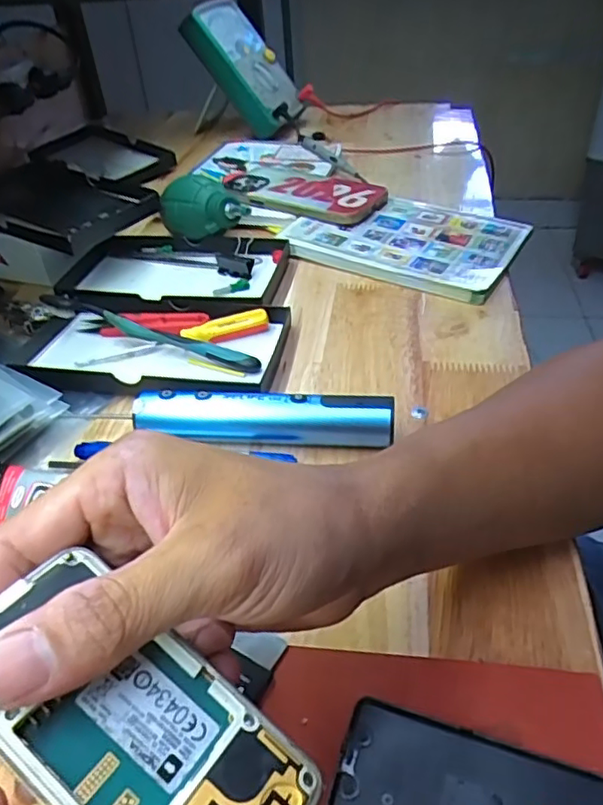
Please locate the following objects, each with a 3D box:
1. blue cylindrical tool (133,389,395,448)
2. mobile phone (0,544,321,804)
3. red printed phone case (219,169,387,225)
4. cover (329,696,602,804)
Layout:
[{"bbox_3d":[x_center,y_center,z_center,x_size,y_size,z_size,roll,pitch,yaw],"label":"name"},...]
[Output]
[{"bbox_3d":[-0.023,0.009,0.355,0.149,0.028,0.021,3,41,6],"label":"blue cylindrical tool"},{"bbox_3d":[-0.044,0.084,0.155,0.097,0.008,0.047,37,46,13],"label":"mobile phone"},{"bbox_3d":[-0.001,-0.220,0.621,0.174,0.013,0.087,20,55,28],"label":"red printed phone case"},{"bbox_3d":[0.061,0.140,0.209,0.096,0.004,0.047,12,42,16],"label":"cover"}]

